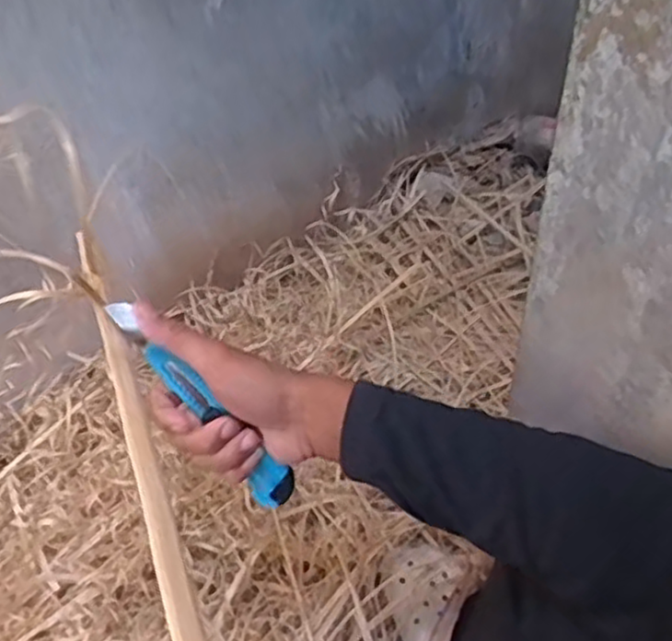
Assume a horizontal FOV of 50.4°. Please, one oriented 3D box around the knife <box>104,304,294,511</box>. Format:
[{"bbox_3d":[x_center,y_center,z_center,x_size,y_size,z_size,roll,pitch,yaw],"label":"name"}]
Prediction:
[{"bbox_3d":[-0.086,0.057,0.465,0.021,0.174,0.025,-47,18,-30],"label":"knife"}]

